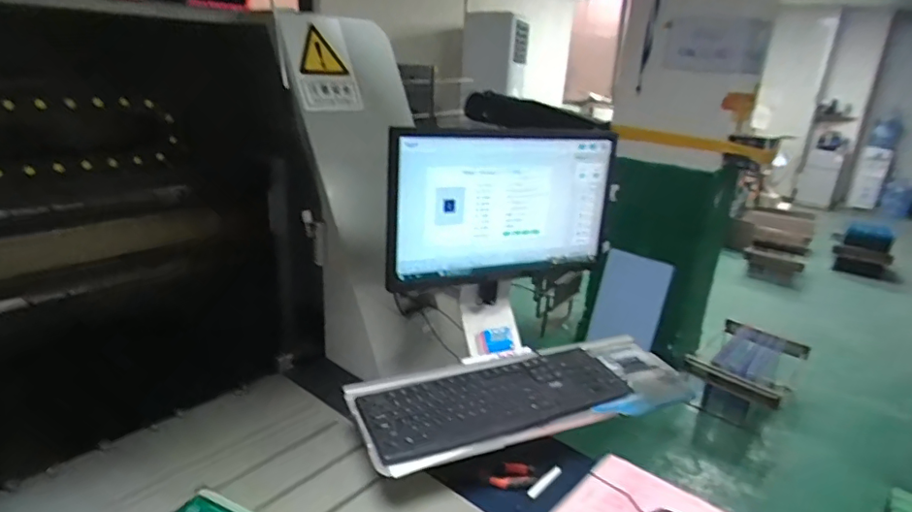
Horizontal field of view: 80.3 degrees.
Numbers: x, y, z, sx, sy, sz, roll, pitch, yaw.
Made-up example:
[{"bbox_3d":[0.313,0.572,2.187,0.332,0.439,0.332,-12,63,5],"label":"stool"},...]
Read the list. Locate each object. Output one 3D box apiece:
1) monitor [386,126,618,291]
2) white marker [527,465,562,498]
[{"bbox_3d":[0.087,-0.088,0.935,0.417,0.235,0.060,-8,23,-29],"label":"monitor"},{"bbox_3d":[0.141,0.363,0.863,0.017,0.015,0.082,20,25,37],"label":"white marker"}]

